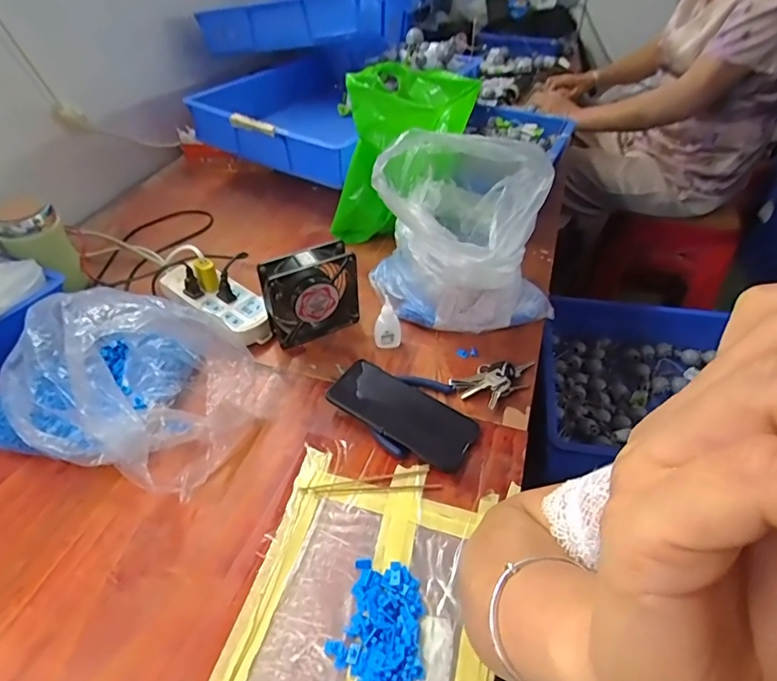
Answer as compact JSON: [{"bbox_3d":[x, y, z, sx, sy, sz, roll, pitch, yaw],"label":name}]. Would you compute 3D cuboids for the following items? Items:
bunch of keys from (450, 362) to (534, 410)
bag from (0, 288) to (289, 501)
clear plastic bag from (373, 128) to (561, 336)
[{"bbox_3d":[0.140,0.044,0.620,0.115,0.020,0.060,-27,49,-24],"label":"bunch of keys"},{"bbox_3d":[-0.297,0.017,0.539,0.284,0.181,0.217,13,46,16],"label":"bag"},{"bbox_3d":[0.106,-0.159,0.675,0.233,0.234,0.210,4,44,8],"label":"clear plastic bag"}]

